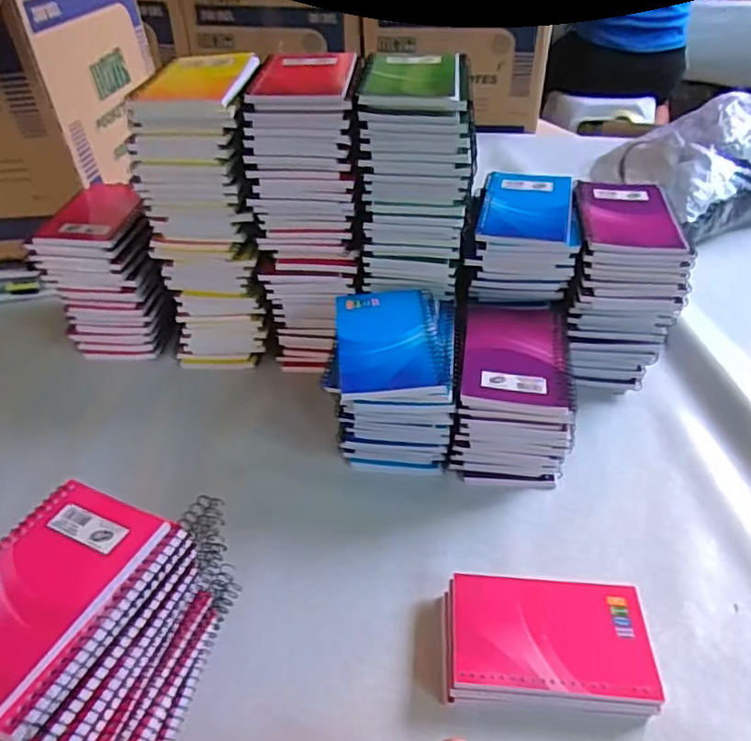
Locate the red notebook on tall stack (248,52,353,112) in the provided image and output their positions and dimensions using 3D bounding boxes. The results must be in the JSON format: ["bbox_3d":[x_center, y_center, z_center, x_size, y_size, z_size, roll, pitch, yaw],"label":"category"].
[{"bbox_3d":[-0.061,-0.256,0.543,0.084,0.017,0.117,1,40,2],"label":"red notebook on tall stack"}]

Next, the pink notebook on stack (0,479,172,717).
[{"bbox_3d":[-0.190,0.121,0.347,0.083,0.008,0.129,18,44,22],"label":"pink notebook on stack"}]

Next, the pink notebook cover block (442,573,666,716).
[{"bbox_3d":[0.115,0.185,0.418,0.135,0.033,0.087,2,40,6],"label":"pink notebook cover block"}]

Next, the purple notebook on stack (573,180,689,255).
[{"bbox_3d":[0.235,-0.147,0.569,0.087,0.008,0.119,5,40,7],"label":"purple notebook on stack"}]

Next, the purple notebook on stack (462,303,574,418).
[{"bbox_3d":[0.119,-0.012,0.520,0.086,0.018,0.131,7,40,9],"label":"purple notebook on stack"}]

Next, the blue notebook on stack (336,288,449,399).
[{"bbox_3d":[0.012,-0.026,0.515,0.086,0.014,0.123,-3,40,-1],"label":"blue notebook on stack"}]

